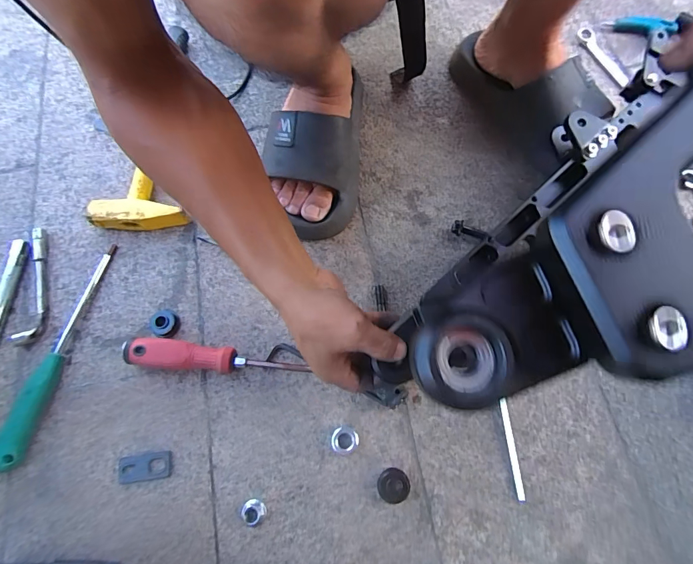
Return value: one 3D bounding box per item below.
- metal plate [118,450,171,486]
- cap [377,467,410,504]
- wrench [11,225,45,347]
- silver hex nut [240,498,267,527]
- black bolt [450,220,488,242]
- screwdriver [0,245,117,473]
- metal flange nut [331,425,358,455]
[{"bbox_3d":[-0.201,0.185,0.390,0.050,0.005,0.025,-9,71,-1],"label":"metal plate"},{"bbox_3d":[0.045,0.197,0.378,0.030,0.006,0.030,-1,71,2],"label":"cap"},{"bbox_3d":[-0.365,0.001,0.453,0.028,0.012,0.140,-11,71,-2],"label":"wrench"},{"bbox_3d":[-0.090,0.219,0.372,0.022,0.012,0.021,25,74,10],"label":"silver hex nut"},{"bbox_3d":[0.144,-0.058,0.458,0.042,0.017,0.015,33,75,13],"label":"black bolt"},{"bbox_3d":[-0.314,0.071,0.424,0.032,0.024,0.246,12,72,6],"label":"screwdriver"},{"bbox_3d":[-0.002,0.158,0.391,0.027,0.013,0.025,-1,71,2],"label":"metal flange nut"}]

